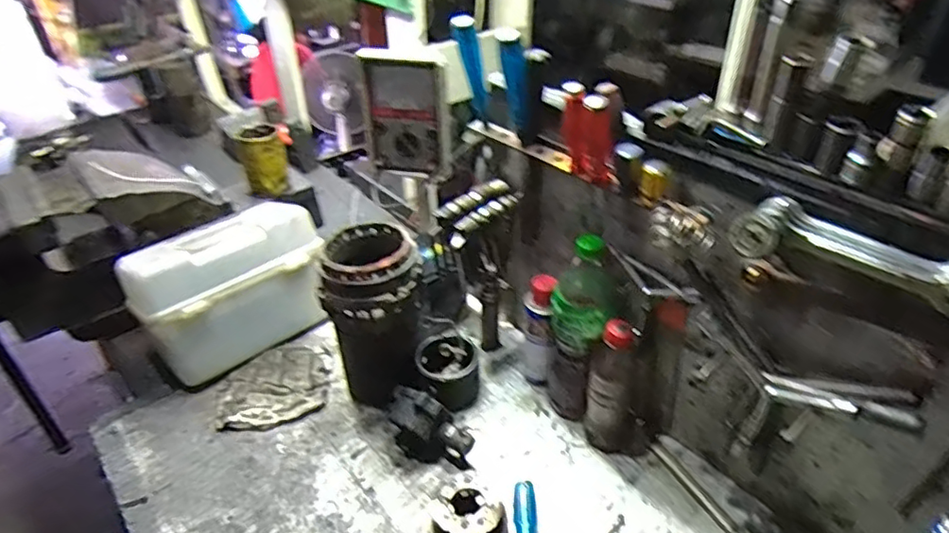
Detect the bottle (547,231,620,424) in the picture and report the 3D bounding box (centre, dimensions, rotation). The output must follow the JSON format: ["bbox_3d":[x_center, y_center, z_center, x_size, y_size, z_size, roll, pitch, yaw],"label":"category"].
[{"bbox_3d":[0.133,0.090,0.747,0.080,0.269,0.068,5,37,11],"label":"bottle"}]

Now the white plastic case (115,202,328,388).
[{"bbox_3d":[-0.373,0.034,0.927,0.261,0.172,0.155,-29,43,-29],"label":"white plastic case"}]

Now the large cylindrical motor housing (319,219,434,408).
[{"bbox_3d":[-0.129,0.068,0.820,0.126,0.232,0.136,-4,36,-1],"label":"large cylindrical motor housing"}]

